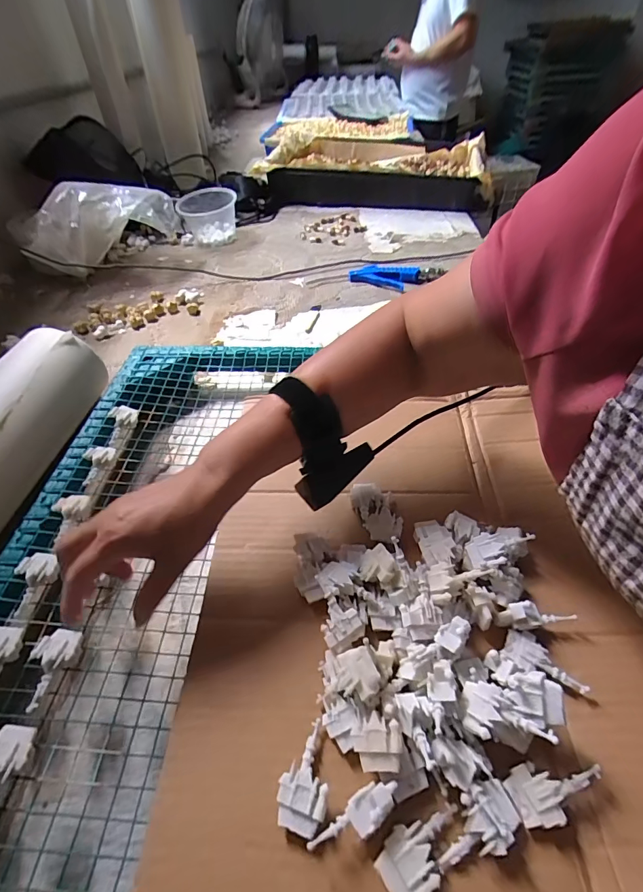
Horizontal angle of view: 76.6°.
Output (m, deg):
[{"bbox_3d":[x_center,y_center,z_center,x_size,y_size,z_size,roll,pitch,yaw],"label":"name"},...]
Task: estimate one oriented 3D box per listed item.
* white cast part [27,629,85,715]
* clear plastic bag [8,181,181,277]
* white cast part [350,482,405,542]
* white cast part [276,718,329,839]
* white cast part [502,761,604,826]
[{"bbox_3d":[-0.200,0.161,0.298,0.027,0.013,0.053,3,47,7],"label":"white cast part"},{"bbox_3d":[-0.446,-0.431,0.812,0.313,0.131,0.135,-18,48,-13],"label":"clear plastic bag"},{"bbox_3d":[0.051,0.059,0.375,0.036,0.014,0.060,-14,48,-9],"label":"white cast part"},{"bbox_3d":[-0.008,0.199,0.248,0.028,0.017,0.054,7,48,10],"label":"white cast part"},{"bbox_3d":[0.138,0.202,0.241,0.053,0.015,0.028,-14,48,-9],"label":"white cast part"}]

